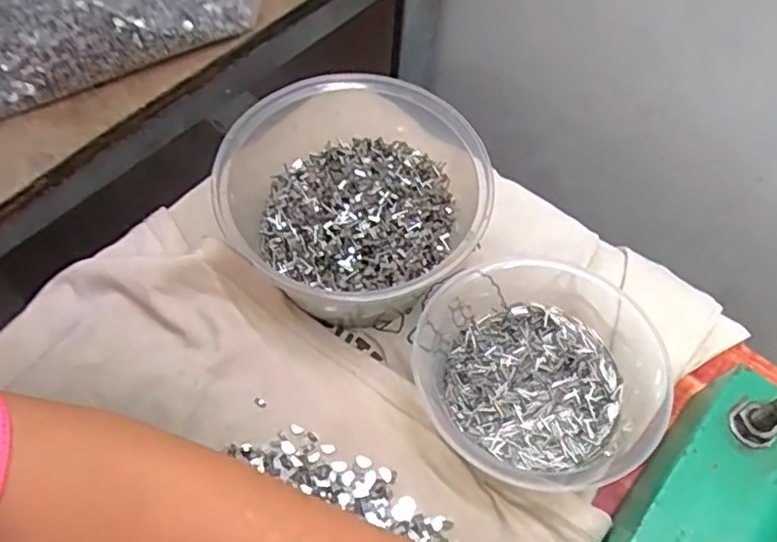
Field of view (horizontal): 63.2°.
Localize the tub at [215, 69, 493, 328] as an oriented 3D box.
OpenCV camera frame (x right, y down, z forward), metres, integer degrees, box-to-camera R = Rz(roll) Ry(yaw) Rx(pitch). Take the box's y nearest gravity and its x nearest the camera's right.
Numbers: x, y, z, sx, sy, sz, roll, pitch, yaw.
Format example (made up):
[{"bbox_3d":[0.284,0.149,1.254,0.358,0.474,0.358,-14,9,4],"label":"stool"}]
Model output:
[{"bbox_3d":[-0.015,-0.040,0.366,0.144,0.076,0.135,22,60,14],"label":"tub"}]

